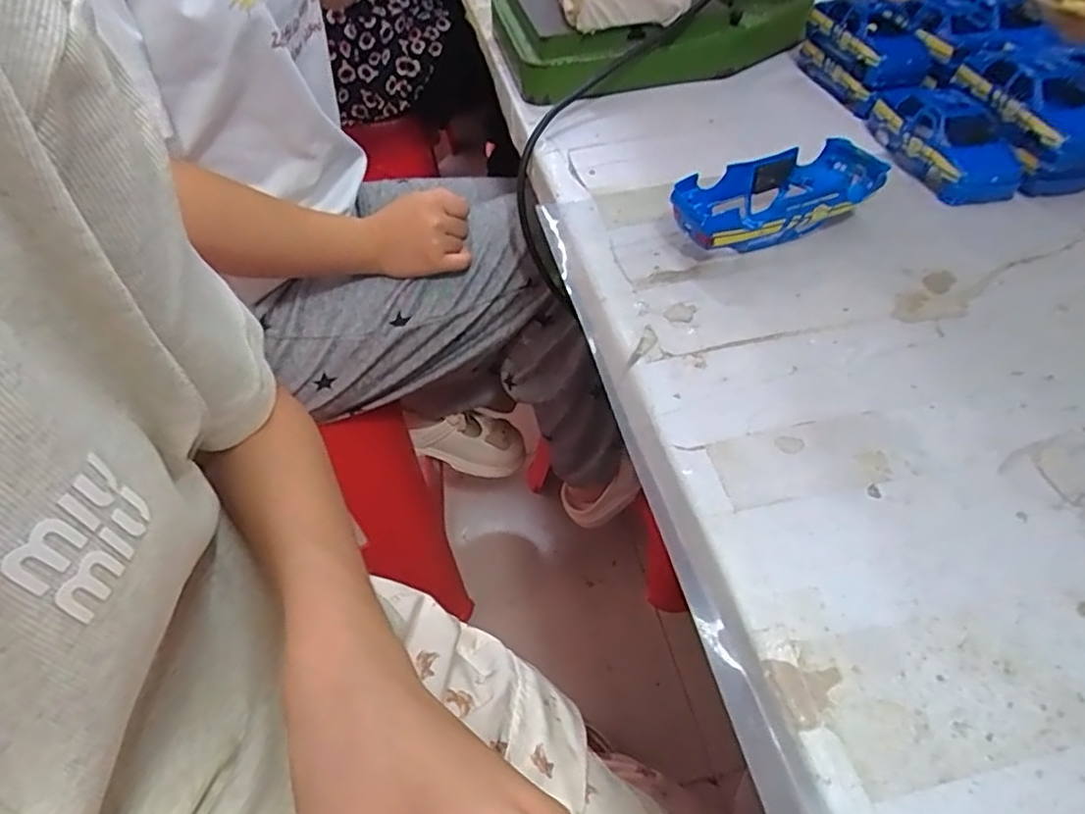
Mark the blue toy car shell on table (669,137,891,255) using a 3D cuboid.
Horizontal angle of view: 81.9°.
[{"bbox_3d":[0.147,-0.131,0.404,0.132,0.040,0.062,-13,49,-10],"label":"blue toy car shell on table"}]

